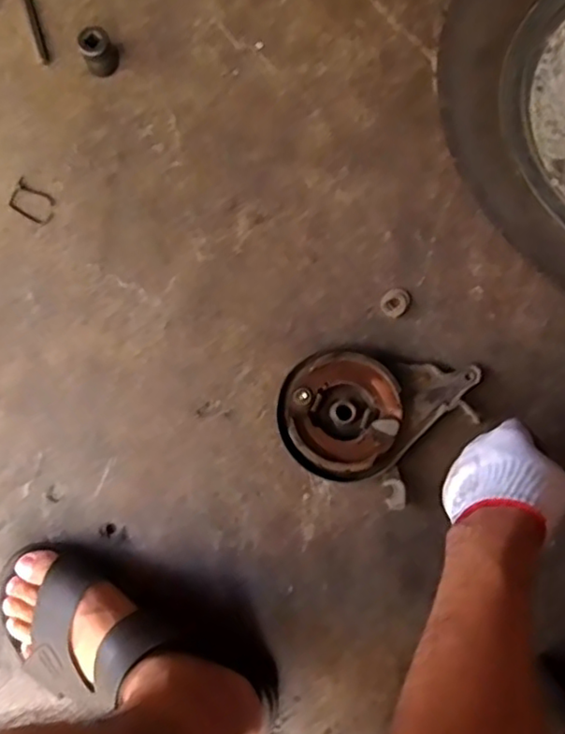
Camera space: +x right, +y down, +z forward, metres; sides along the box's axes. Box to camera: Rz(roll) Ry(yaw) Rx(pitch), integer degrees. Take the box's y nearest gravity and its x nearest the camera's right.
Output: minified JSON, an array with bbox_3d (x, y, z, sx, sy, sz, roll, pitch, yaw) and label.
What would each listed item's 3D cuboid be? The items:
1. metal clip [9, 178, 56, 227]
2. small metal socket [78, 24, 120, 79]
[{"bbox_3d":[-0.250,-0.164,0.630,0.052,0.004,0.032,34,82,7],"label":"metal clip"},{"bbox_3d":[-0.185,-0.318,0.638,0.033,0.036,0.030,0,79,1],"label":"small metal socket"}]

